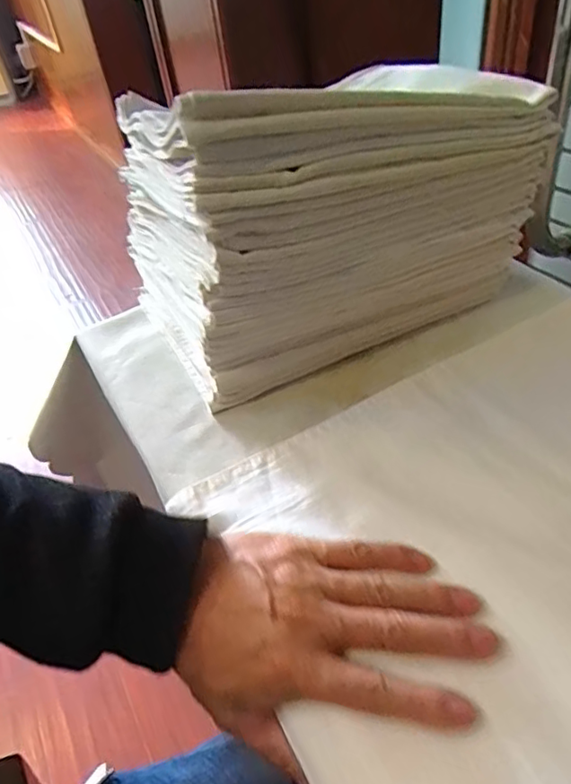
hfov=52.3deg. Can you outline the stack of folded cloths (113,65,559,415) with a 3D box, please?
[{"bbox_3d":[0.027,-0.163,0.477,0.302,0.198,0.195,-23,44,-15],"label":"stack of folded cloths"}]

